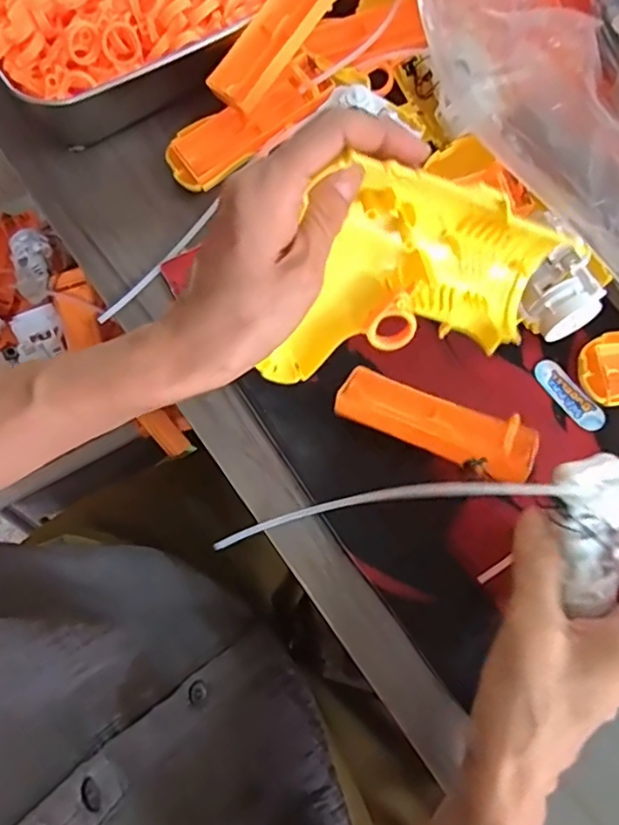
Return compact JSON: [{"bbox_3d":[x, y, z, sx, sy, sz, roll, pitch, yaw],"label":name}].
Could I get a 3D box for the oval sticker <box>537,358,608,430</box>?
[{"bbox_3d":[0.160,-0.010,0.372,0.018,0.004,0.052,-36,73,-8],"label":"oval sticker"}]

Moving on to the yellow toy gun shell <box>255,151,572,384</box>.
[{"bbox_3d":[0.053,-0.054,0.294,0.124,0.115,0.034,8,29,-12],"label":"yellow toy gun shell"}]

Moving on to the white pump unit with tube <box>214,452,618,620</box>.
[{"bbox_3d":[0.048,0.059,0.306,0.212,0.040,0.064,-4,70,25],"label":"white pump unit with tube"}]

